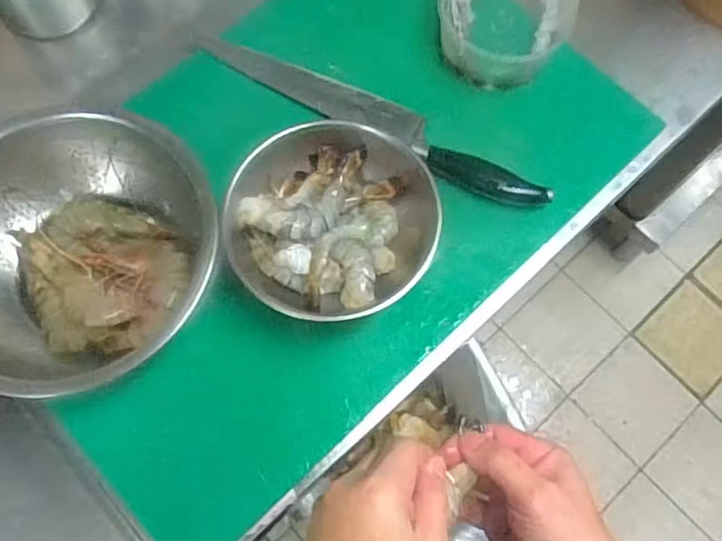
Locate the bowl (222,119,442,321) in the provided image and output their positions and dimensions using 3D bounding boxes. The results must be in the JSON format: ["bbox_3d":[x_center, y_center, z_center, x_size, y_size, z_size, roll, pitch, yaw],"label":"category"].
[{"bbox_3d":[-0.020,-0.045,0.545,0.156,0.080,0.177,39,75,12],"label":"bowl"}]

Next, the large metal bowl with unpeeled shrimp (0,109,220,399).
[{"bbox_3d":[-0.227,-0.008,0.529,0.223,0.090,0.220,0,71,0],"label":"large metal bowl with unpeeled shrimp"}]

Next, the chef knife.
[{"bbox_3d":[0.002,-0.152,0.605,0.372,0.032,0.053,32,74,10],"label":"chef knife"}]

